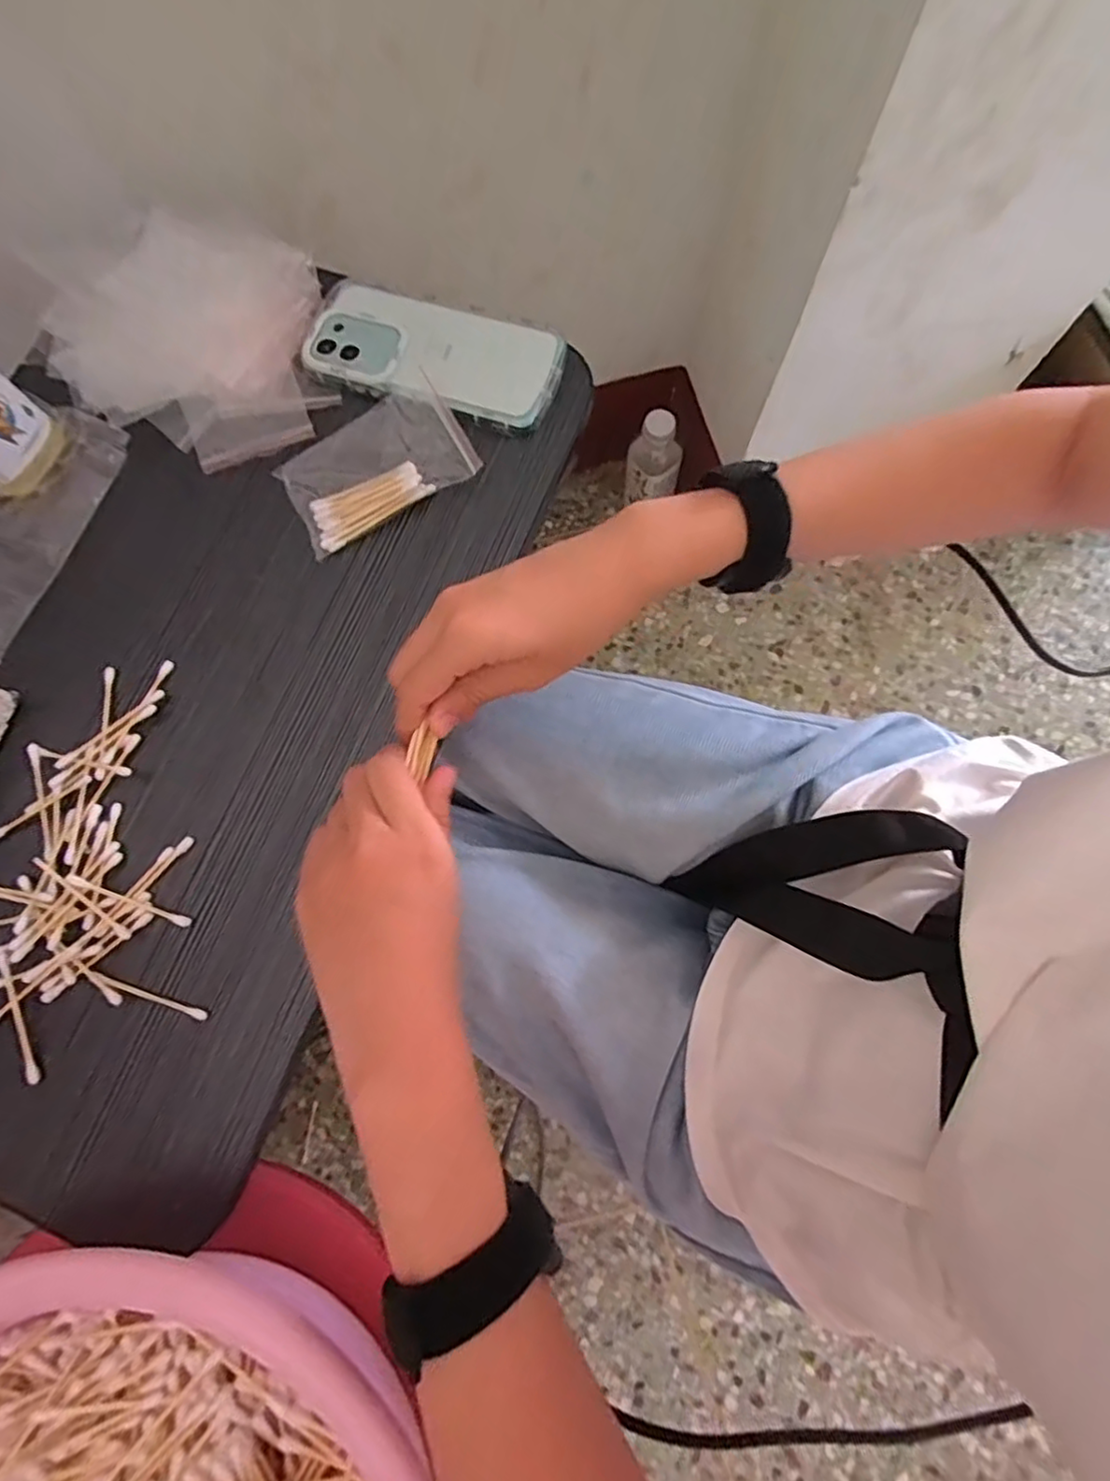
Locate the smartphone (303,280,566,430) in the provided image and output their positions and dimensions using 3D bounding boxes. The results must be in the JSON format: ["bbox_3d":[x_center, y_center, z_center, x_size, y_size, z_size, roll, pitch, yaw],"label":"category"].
[{"bbox_3d":[-0.081,-0.258,0.419,0.167,0.011,0.074,19,76,4],"label":"smartphone"}]

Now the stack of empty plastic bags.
[{"bbox_3d":[-0.244,-0.263,0.415,0.173,0.031,0.161,-12,76,-3],"label":"stack of empty plastic bags"}]

